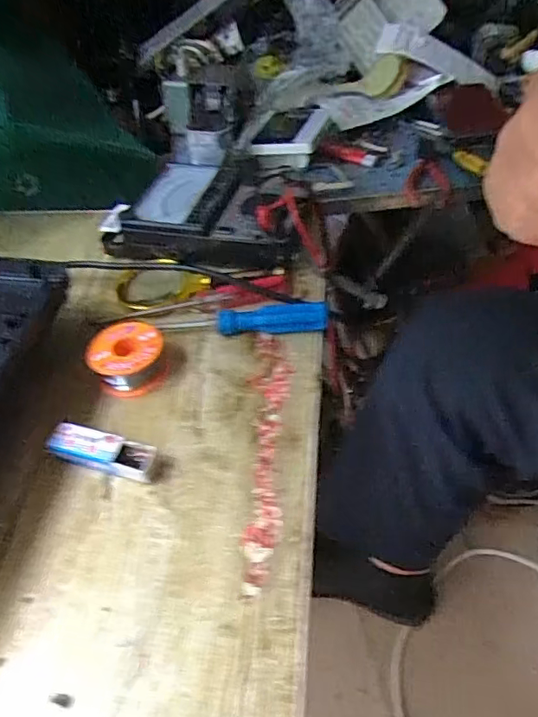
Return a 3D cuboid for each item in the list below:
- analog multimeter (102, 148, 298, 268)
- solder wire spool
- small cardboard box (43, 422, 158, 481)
[{"bbox_3d":[-0.058,-0.144,0.521,0.187,0.045,0.123,6,49,12],"label":"analog multimeter"},{"bbox_3d":[-0.110,-0.001,0.413,0.055,0.030,0.060,-3,48,4],"label":"solder wire spool"},{"bbox_3d":[-0.112,0.065,0.359,0.075,0.021,0.024,11,51,17],"label":"small cardboard box"}]

